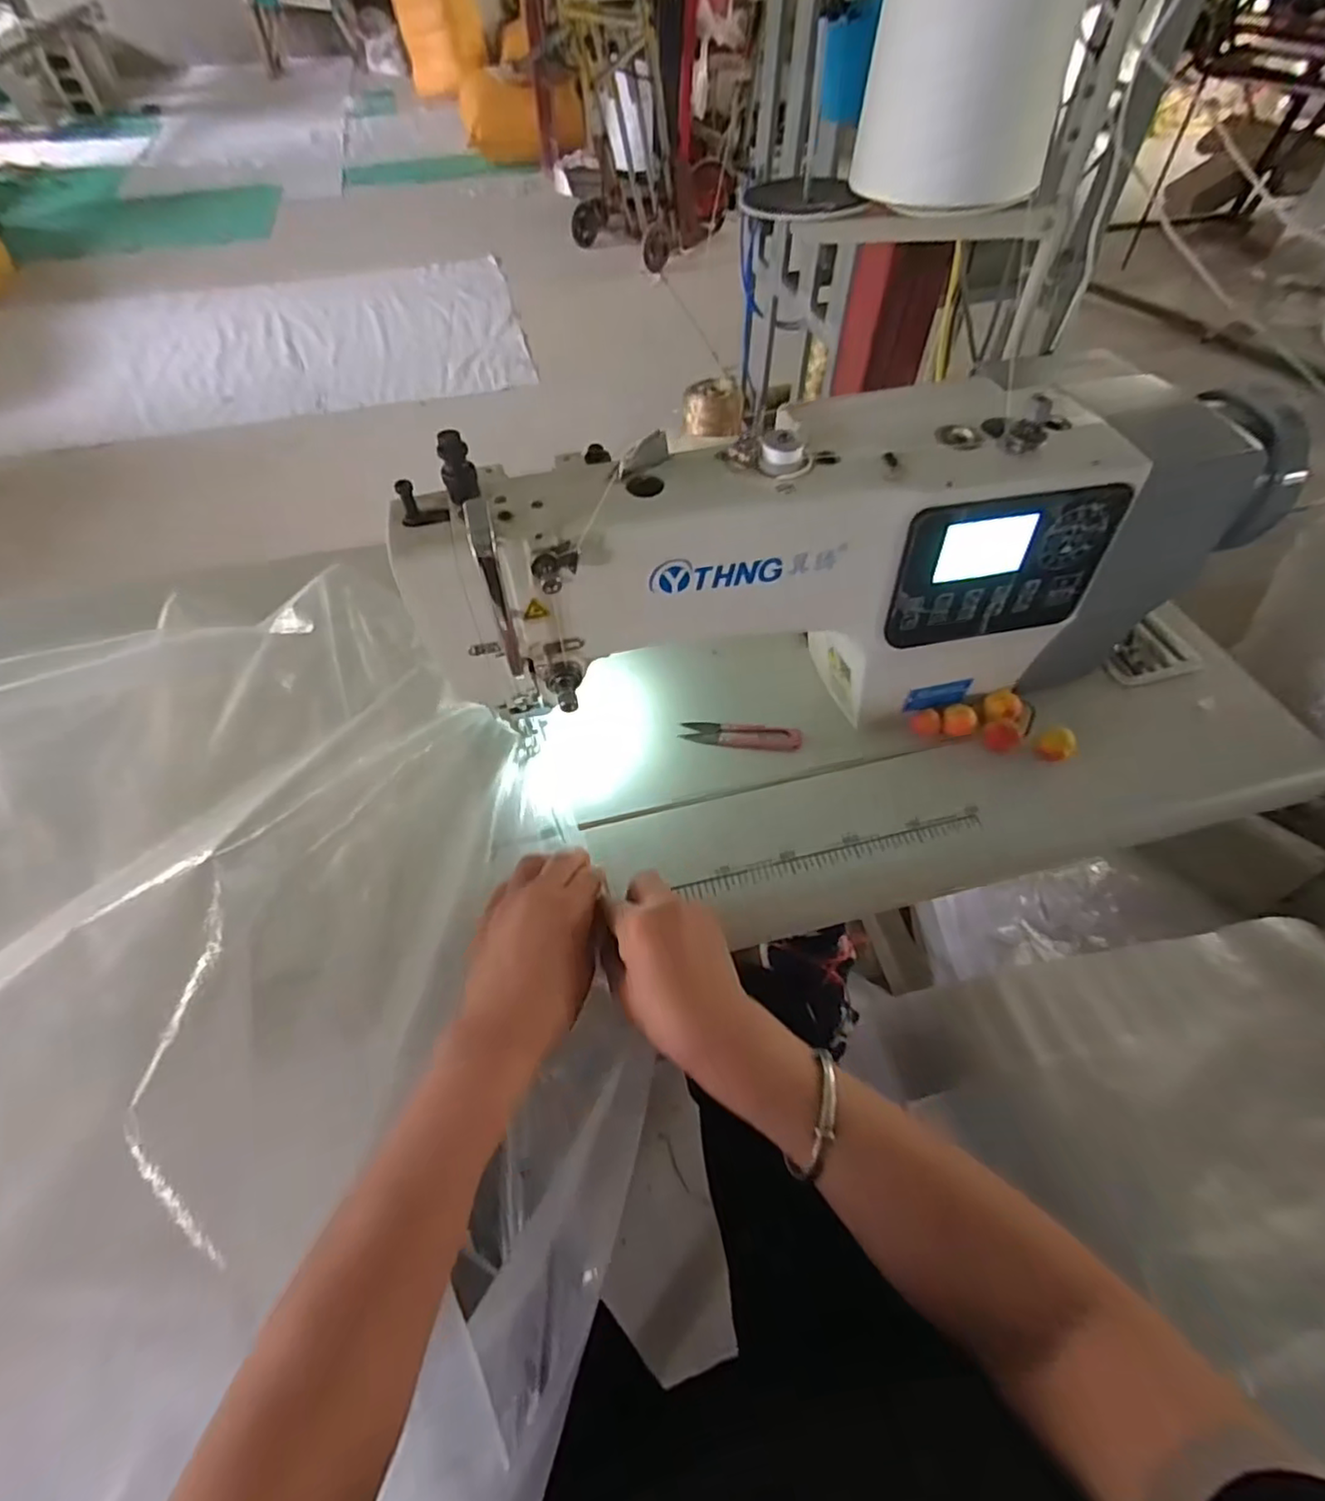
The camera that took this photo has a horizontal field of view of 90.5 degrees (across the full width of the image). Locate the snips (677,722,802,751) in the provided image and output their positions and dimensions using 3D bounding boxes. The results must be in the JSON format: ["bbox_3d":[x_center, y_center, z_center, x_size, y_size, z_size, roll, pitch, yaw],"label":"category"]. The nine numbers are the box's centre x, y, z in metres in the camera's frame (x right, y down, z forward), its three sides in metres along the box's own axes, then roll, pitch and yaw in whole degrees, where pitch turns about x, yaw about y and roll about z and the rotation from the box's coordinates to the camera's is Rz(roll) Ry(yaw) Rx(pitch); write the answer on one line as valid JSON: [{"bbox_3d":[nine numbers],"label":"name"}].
[{"bbox_3d":[0.067,-0.013,0.560,0.099,0.016,0.019,9,55,7],"label":"snips"}]

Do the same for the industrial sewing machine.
[{"bbox_3d":[0.104,-0.121,0.467,0.517,0.214,0.145,-11,55,-7],"label":"industrial sewing machine"}]

